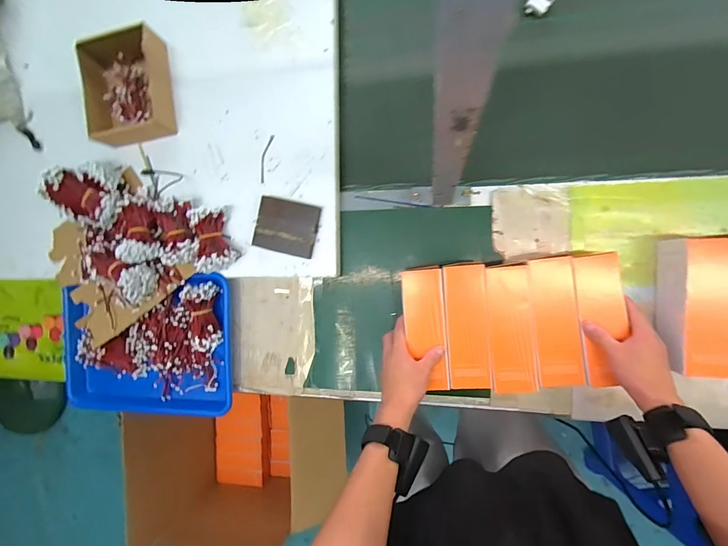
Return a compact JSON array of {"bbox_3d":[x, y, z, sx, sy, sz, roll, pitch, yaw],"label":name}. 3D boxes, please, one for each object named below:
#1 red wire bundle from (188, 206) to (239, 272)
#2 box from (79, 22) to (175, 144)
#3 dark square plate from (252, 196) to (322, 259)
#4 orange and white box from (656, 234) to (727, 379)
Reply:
[{"bbox_3d":[-0.246,-0.053,0.581,0.065,0.052,0.100,-16,88,8],"label":"red wire bundle"},{"bbox_3d":[-0.393,-0.308,0.604,0.135,0.051,0.175,-6,90,8],"label":"box"},{"bbox_3d":[-0.123,-0.073,0.576,0.096,0.022,0.083,13,94,13],"label":"dark square plate"},{"bbox_3d":[0.431,0.042,0.472,0.053,0.077,0.175,0,91,8],"label":"orange and white box"}]

